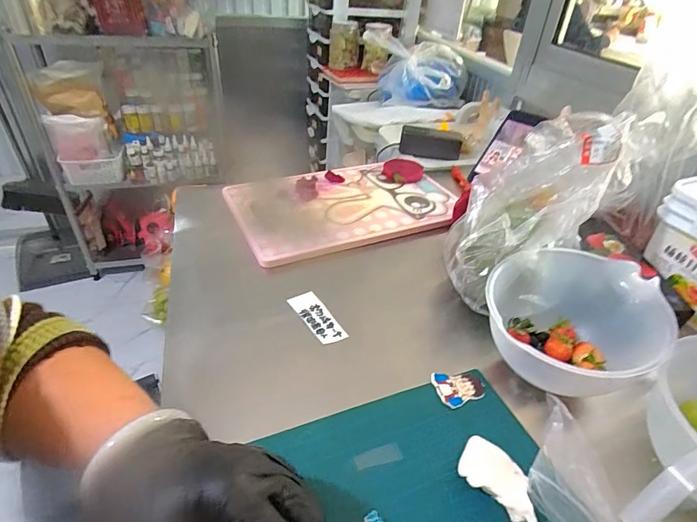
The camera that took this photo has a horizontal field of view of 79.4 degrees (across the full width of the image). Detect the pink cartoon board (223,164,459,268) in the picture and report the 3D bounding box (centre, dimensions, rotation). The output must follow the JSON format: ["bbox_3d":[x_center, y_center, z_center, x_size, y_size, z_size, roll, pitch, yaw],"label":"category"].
[{"bbox_3d":[0.000,-0.100,0.698,0.363,0.013,0.226,-13,40,-21],"label":"pink cartoon board"}]

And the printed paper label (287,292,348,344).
[{"bbox_3d":[-0.037,0.066,0.493,0.035,0.008,0.085,-20,45,-31],"label":"printed paper label"}]

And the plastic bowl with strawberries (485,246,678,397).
[{"bbox_3d":[0.218,0.056,0.429,0.157,0.083,0.132,14,38,9],"label":"plastic bowl with strawberries"}]

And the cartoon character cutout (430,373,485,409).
[{"bbox_3d":[0.113,0.127,0.423,0.050,0.004,0.038,-4,39,-14],"label":"cartoon character cutout"}]

